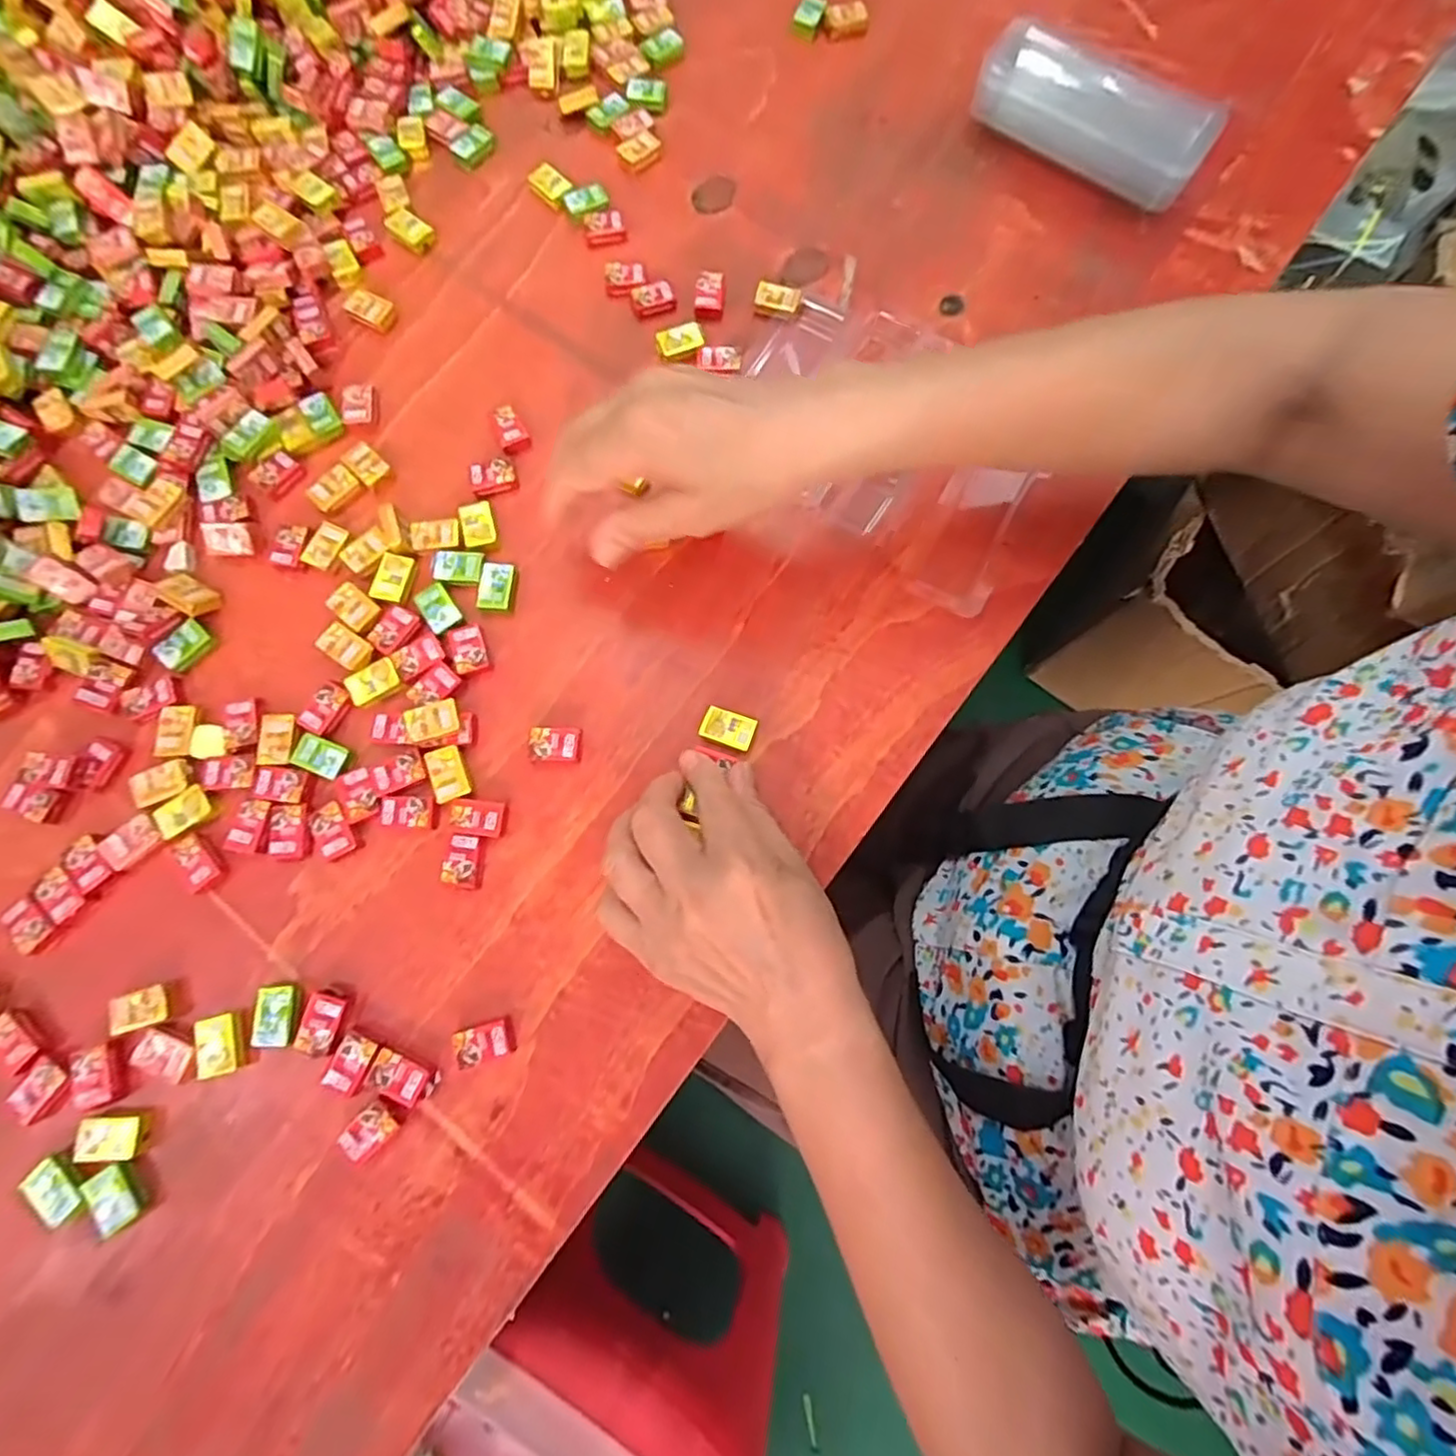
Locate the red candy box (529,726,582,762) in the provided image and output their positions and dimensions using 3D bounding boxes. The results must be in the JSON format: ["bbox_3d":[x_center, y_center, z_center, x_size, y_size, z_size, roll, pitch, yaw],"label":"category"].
[{"bbox_3d":[-0.087,0.008,0.330,0.025,0.010,0.017,2,77,0],"label":"red candy box"}]

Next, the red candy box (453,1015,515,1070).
[{"bbox_3d":[-0.110,0.142,0.297,0.024,0.010,0.015,-14,78,-3],"label":"red candy box"}]

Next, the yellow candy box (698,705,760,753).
[{"bbox_3d":[0.000,0.000,0.330,0.026,0.004,0.018,20,78,4],"label":"yellow candy box"}]

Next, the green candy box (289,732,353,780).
[{"bbox_3d":[-0.202,0.014,0.323,0.026,0.004,0.017,24,78,5],"label":"green candy box"}]

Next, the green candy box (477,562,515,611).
[{"bbox_3d":[-0.123,-0.075,0.348,0.017,0.005,0.027,8,77,1],"label":"green candy box"}]

